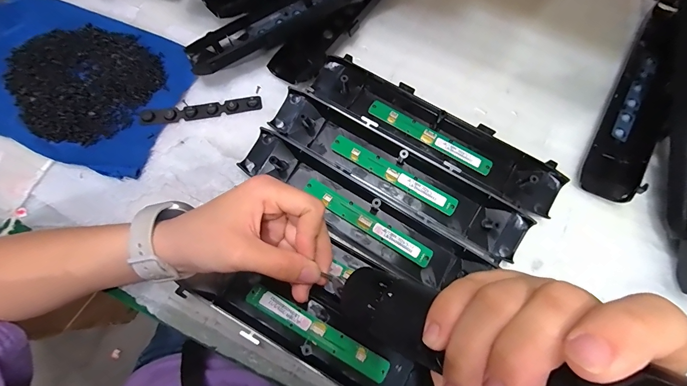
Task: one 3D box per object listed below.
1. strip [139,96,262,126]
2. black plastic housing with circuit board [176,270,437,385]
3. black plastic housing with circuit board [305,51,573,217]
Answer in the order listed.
[{"bbox_3d":[-0.153,-0.089,0.362,0.125,0.006,0.016,-11,75,-4],"label":"strip"},{"bbox_3d":[-0.027,0.129,0.299,0.236,0.020,0.052,28,76,5],"label":"black plastic housing with circuit board"},{"bbox_3d":[0.094,-0.062,0.351,0.272,0.025,0.068,31,76,8],"label":"black plastic housing with circuit board"}]

